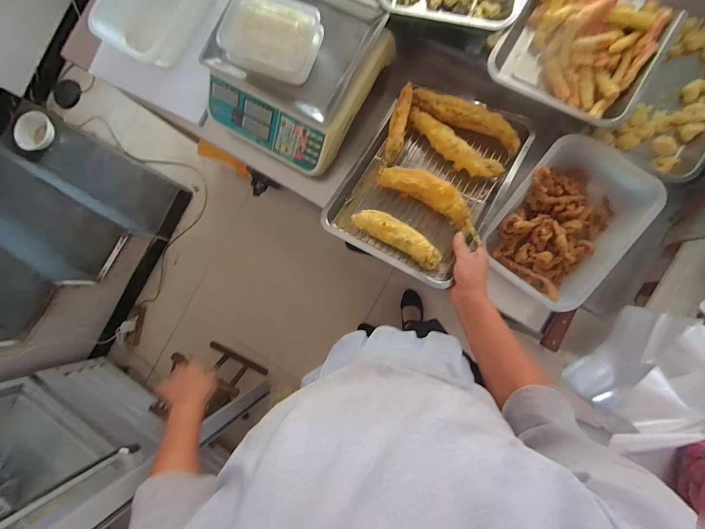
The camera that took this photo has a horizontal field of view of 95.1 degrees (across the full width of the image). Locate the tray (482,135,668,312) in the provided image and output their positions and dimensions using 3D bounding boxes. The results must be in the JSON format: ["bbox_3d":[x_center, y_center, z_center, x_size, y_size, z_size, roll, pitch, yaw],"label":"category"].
[{"bbox_3d":[0.398,-0.086,0.609,0.209,0.088,0.296,38,99,3],"label":"tray"}]

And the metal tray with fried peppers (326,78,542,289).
[{"bbox_3d":[0.139,-0.166,0.624,0.284,0.061,0.359,28,83,15],"label":"metal tray with fried peppers"}]

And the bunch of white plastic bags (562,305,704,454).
[{"bbox_3d":[0.428,0.152,0.450,0.062,0.220,0.207,42,100,3],"label":"bunch of white plastic bags"}]

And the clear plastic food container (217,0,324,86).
[{"bbox_3d":[-0.150,-0.419,0.595,0.180,0.049,0.131,26,99,5],"label":"clear plastic food container"}]

